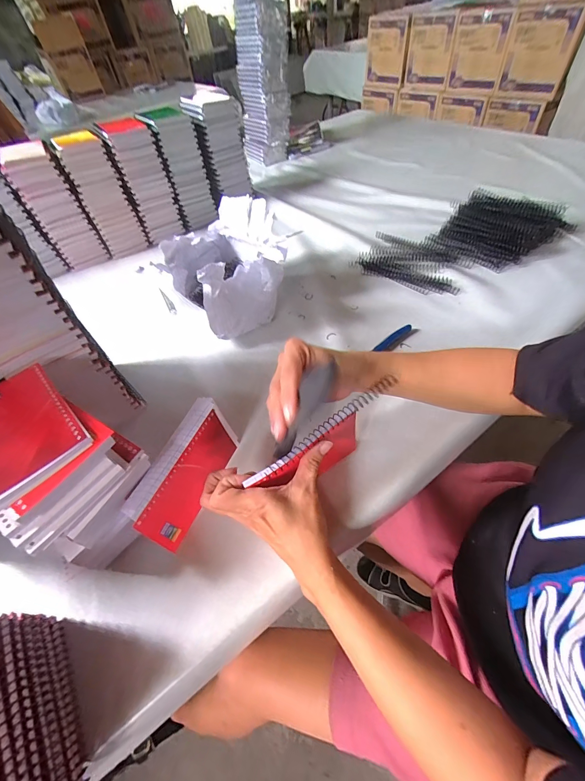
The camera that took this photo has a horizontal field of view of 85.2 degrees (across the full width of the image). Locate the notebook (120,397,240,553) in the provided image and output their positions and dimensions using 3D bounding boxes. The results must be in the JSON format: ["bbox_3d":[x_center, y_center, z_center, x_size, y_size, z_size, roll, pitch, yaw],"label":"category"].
[{"bbox_3d":[-0.112,0.085,0.338,0.034,0.076,0.140,15,56,17],"label":"notebook"}]

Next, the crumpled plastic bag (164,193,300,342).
[{"bbox_3d":[-0.099,-0.203,0.535,0.167,0.129,0.213,-31,56,-17],"label":"crumpled plastic bag"}]

